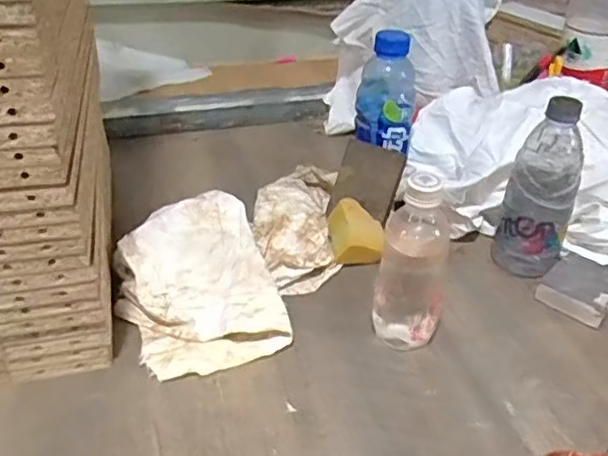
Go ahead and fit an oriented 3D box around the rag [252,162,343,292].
[{"bbox_3d":[-0.009,-0.016,0.717,0.092,0.061,0.215,2,37,-2],"label":"rag"}]

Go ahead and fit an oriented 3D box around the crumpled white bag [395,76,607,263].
[{"bbox_3d":[0.294,-0.078,0.770,0.325,0.131,0.233,10,37,9],"label":"crumpled white bag"}]

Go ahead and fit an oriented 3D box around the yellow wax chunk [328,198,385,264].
[{"bbox_3d":[0.056,0.004,0.664,0.060,0.058,0.041,9,37,8],"label":"yellow wax chunk"}]

